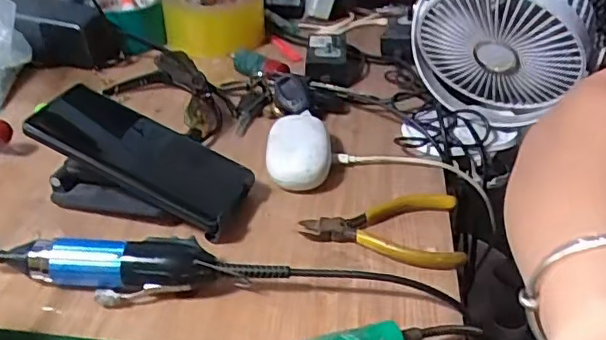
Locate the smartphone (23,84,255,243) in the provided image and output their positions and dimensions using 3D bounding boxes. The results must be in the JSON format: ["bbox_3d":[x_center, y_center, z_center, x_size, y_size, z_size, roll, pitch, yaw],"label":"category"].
[{"bbox_3d":[-0.126,-0.012,0.462,0.168,0.021,0.073,27,36,-2],"label":"smartphone"}]

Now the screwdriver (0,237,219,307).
[{"bbox_3d":[-0.139,0.068,0.396,0.159,0.031,0.035,2,34,3],"label":"screwdriver"}]

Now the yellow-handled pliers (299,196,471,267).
[{"bbox_3d":[0.060,0.046,0.450,0.120,0.020,0.069,1,34,1],"label":"yellow-handled pliers"}]

